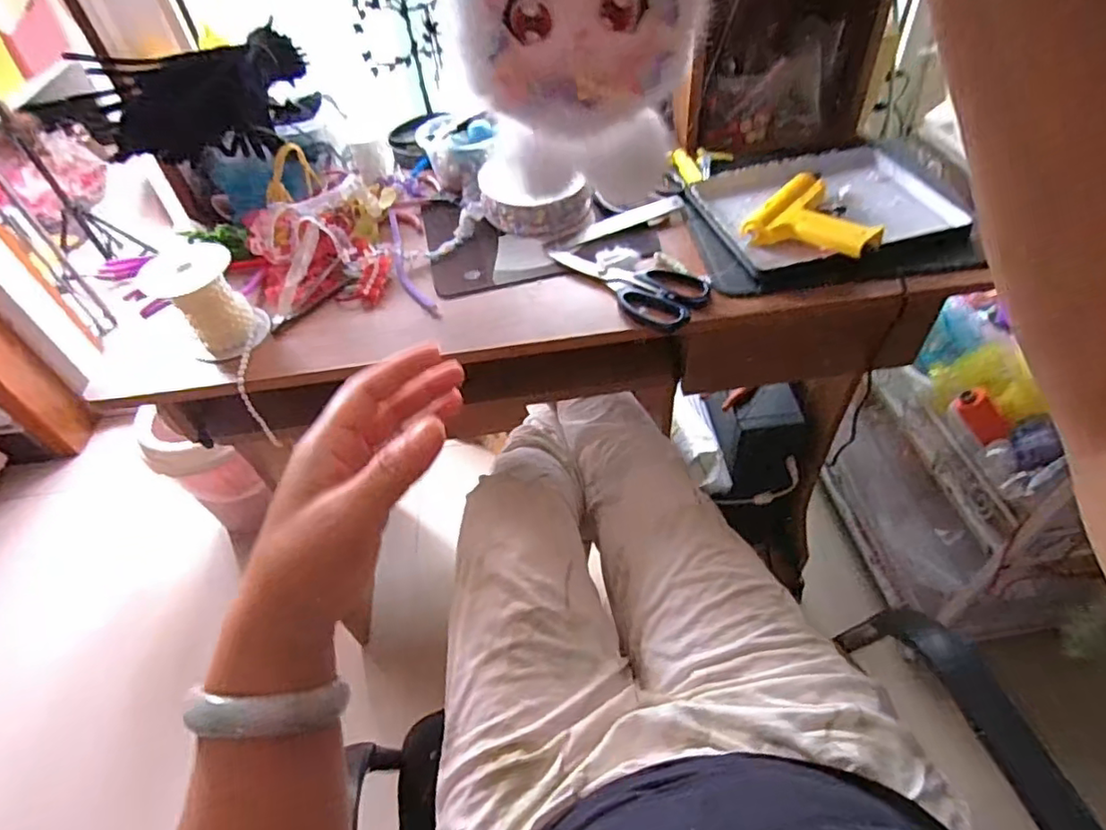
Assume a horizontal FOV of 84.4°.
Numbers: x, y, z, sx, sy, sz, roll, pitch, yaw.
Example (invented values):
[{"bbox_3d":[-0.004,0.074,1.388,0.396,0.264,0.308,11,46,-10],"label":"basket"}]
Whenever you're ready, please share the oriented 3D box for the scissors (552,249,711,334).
[{"bbox_3d":[0.078,-0.140,0.620,0.079,0.013,0.162,-37,56,-24],"label":"scissors"}]

